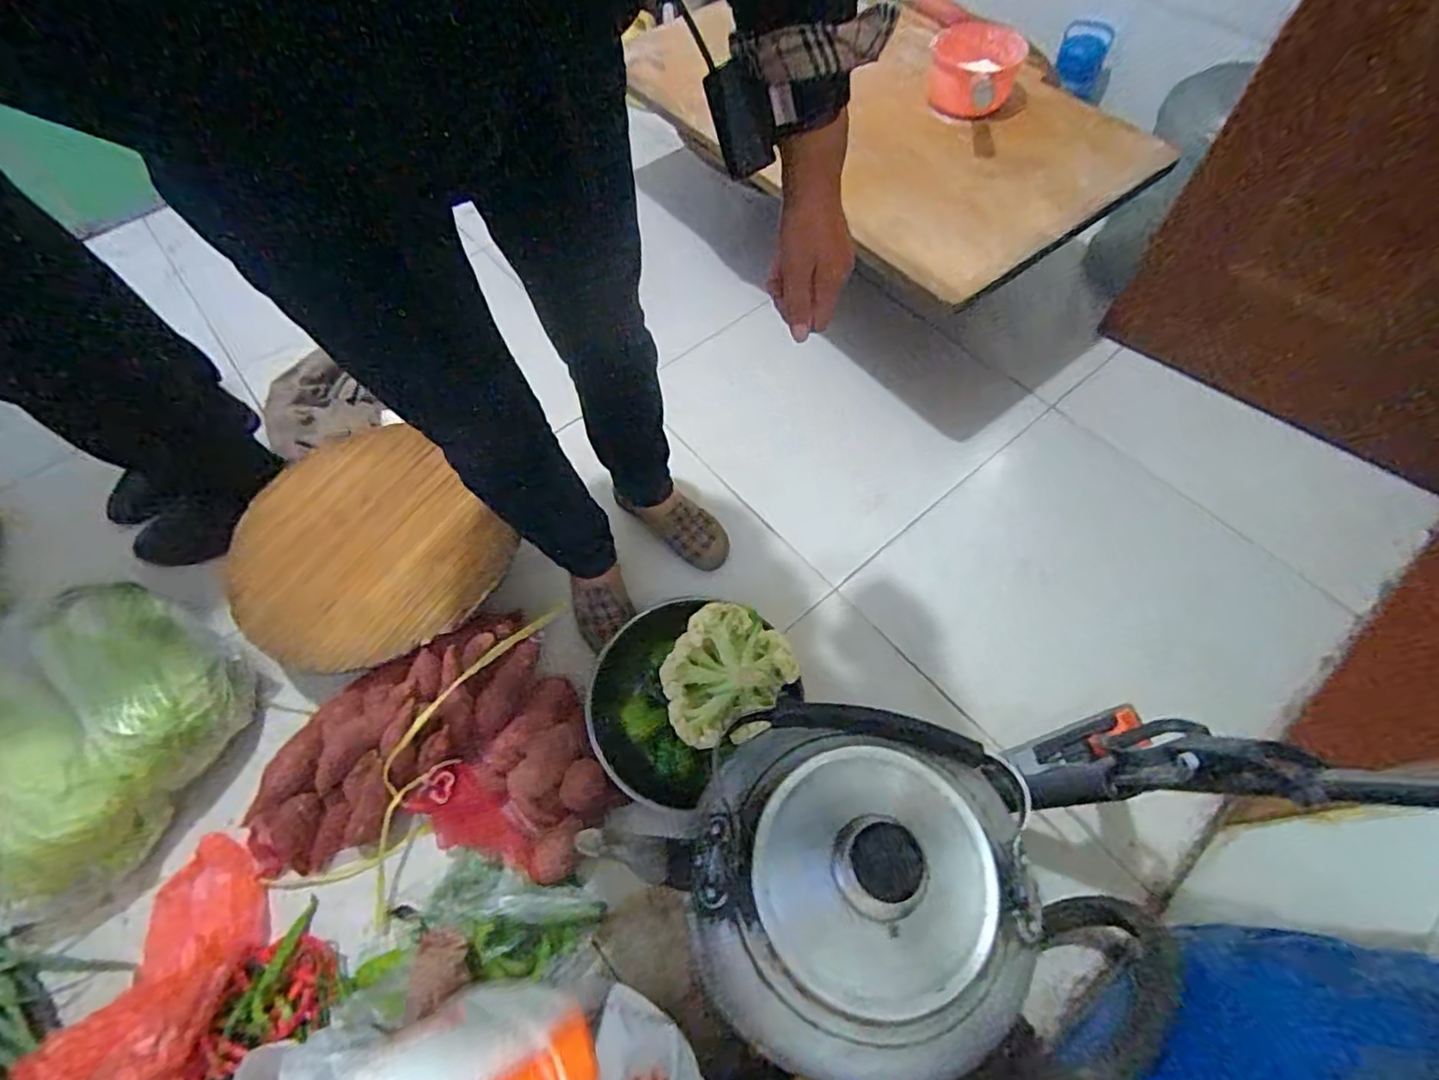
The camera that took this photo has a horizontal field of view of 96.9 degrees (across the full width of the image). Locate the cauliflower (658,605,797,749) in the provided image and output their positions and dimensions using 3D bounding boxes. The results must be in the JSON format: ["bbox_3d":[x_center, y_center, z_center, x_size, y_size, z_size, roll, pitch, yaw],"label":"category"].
[{"bbox_3d":[0.011,0.193,0.874,0.160,0.118,0.198,29,66,17],"label":"cauliflower"}]

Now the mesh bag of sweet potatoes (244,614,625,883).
[{"bbox_3d":[-0.393,0.324,0.856,0.442,0.105,0.346,-22,62,-9],"label":"mesh bag of sweet potatoes"}]

